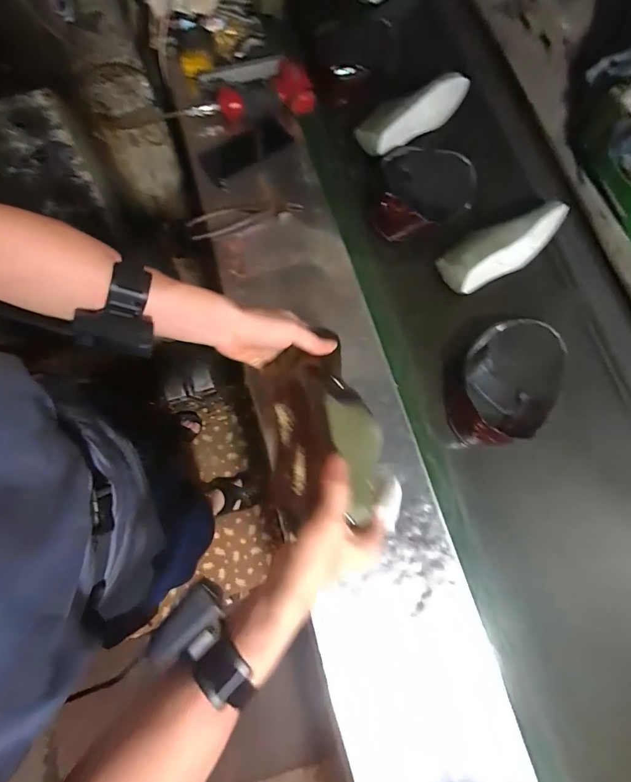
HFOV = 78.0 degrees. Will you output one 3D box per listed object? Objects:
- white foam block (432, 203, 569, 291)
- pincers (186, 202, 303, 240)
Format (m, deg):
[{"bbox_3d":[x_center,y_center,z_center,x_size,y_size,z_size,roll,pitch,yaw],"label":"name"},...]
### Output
[{"bbox_3d":[0.337,-0.265,0.698,0.258,0.072,0.090,-28,77,-9],"label":"white foam block"},{"bbox_3d":[-0.121,-0.301,0.682,0.196,0.027,0.051,-15,75,-6],"label":"pincers"}]

